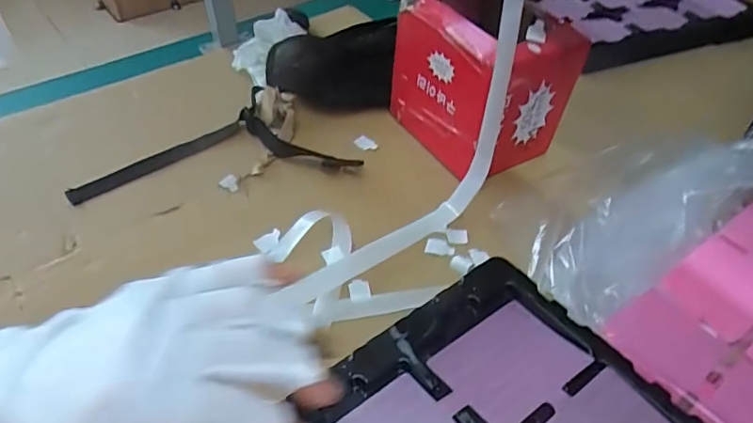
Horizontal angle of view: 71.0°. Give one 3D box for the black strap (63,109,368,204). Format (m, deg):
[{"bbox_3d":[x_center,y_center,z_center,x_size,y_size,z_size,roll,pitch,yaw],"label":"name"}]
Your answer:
[{"bbox_3d":[-0.180,-0.072,0.598,0.303,0.029,0.113,-8,45,-8],"label":"black strap"}]

